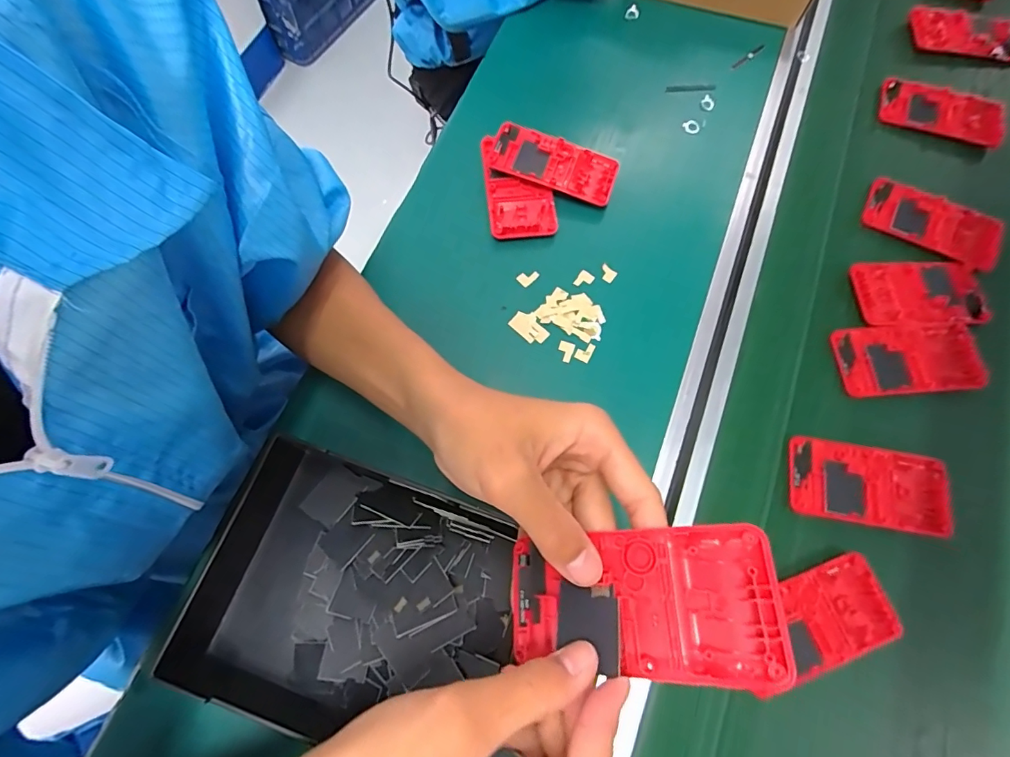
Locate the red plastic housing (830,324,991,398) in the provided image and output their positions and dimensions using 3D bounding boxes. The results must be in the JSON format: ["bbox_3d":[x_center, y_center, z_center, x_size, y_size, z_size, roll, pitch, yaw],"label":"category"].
[{"bbox_3d":[0.355,-0.017,0.415,0.126,0.008,0.060,-3,73,-3],"label":"red plastic housing"}]

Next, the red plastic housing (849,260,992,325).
[{"bbox_3d":[0.385,-0.079,0.433,0.125,0.007,0.064,-2,73,-3],"label":"red plastic housing"}]

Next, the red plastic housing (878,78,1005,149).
[{"bbox_3d":[0.468,-0.286,0.507,0.120,0.013,0.060,20,82,6],"label":"red plastic housing"}]

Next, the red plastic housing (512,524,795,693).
[{"bbox_3d":[0.057,0.103,0.216,0.120,0.018,0.059,-13,71,25],"label":"red plastic housing"}]

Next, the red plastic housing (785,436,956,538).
[{"bbox_3d":[0.294,0.087,0.381,0.123,0.012,0.063,10,73,1],"label":"red plastic housing"}]

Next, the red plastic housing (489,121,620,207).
[{"bbox_3d":[0.047,-0.207,0.454,0.120,0.013,0.057,18,73,4],"label":"red plastic housing"}]

